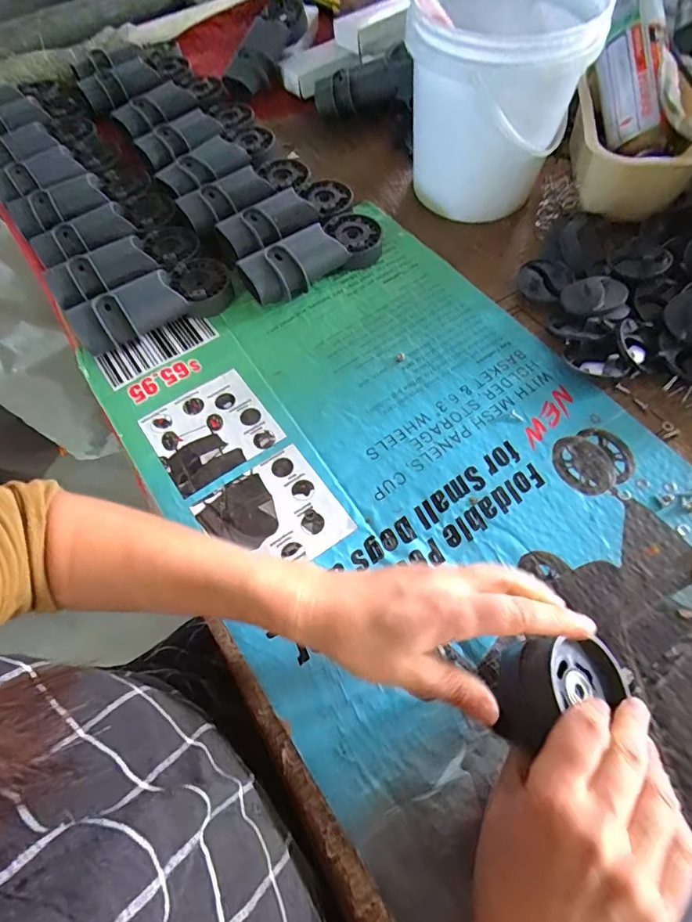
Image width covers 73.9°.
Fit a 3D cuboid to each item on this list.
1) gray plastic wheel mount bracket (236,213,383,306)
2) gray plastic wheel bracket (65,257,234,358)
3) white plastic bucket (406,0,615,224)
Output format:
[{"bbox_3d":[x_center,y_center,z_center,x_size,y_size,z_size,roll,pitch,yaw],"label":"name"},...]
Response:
[{"bbox_3d":[-0.036,-0.223,0.493,0.160,0.045,0.064,-30,66,-11],"label":"gray plastic wheel mount bracket"},{"bbox_3d":[-0.199,-0.167,0.483,0.169,0.046,0.076,-25,65,-10],"label":"gray plastic wheel bracket"},{"bbox_3d":[0.157,-0.398,0.502,0.174,0.178,0.194,11,65,8],"label":"white plastic bucket"}]

